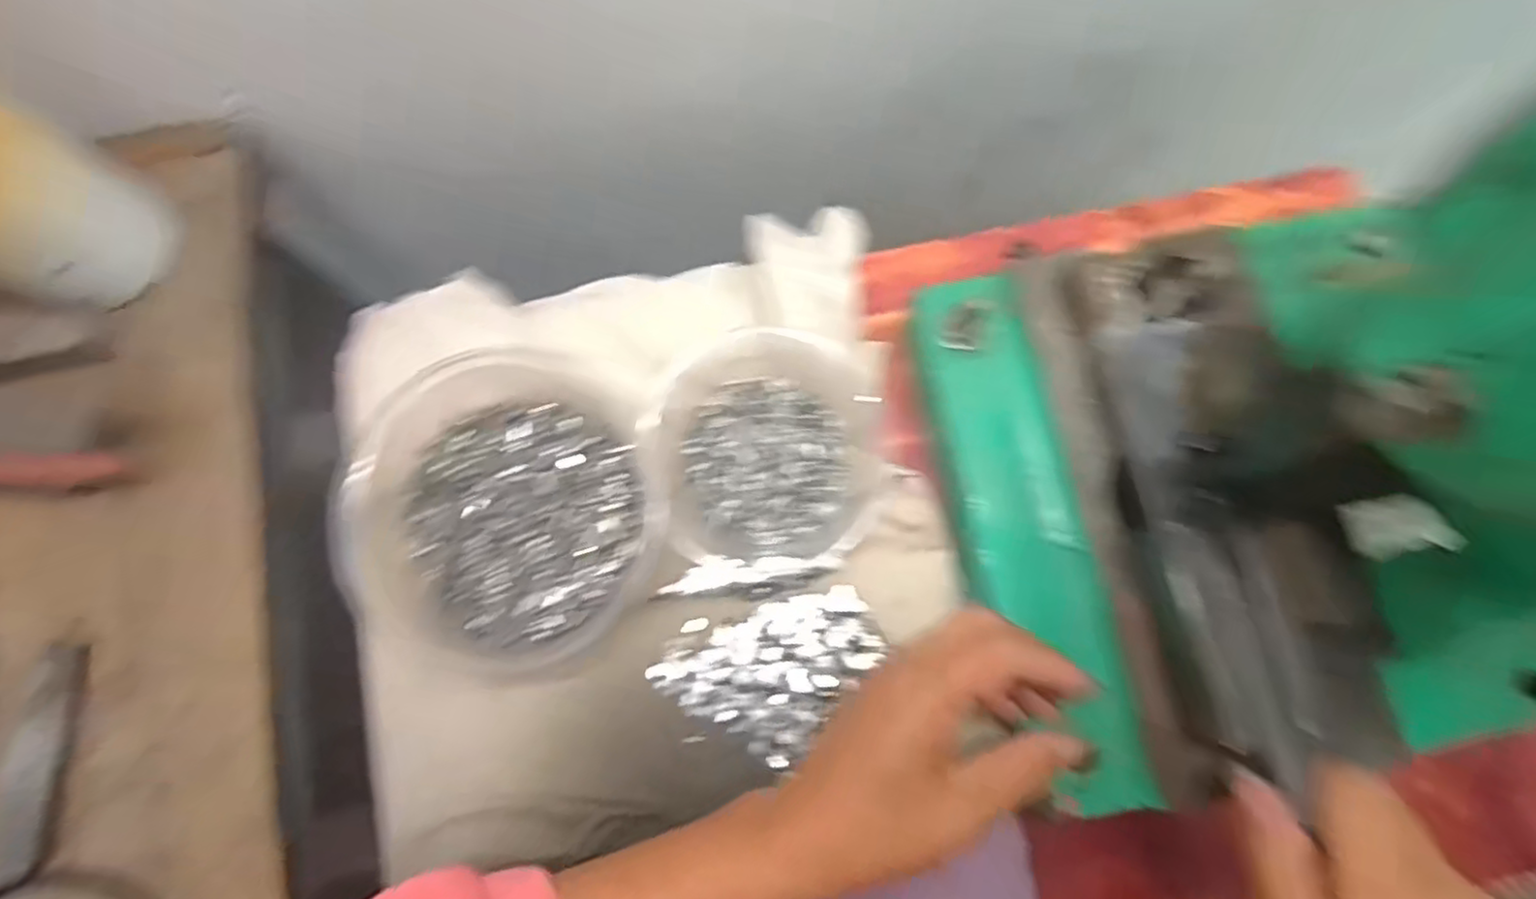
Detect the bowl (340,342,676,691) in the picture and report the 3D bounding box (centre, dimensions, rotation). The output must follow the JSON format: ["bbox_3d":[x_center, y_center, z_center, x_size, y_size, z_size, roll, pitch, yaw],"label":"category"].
[{"bbox_3d":[-0.121,0.032,0.356,0.139,0.062,0.148,27,80,5],"label":"bowl"}]

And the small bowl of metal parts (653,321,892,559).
[{"bbox_3d":[0.004,-0.005,0.381,0.115,0.033,0.122,0,78,0],"label":"small bowl of metal parts"}]

